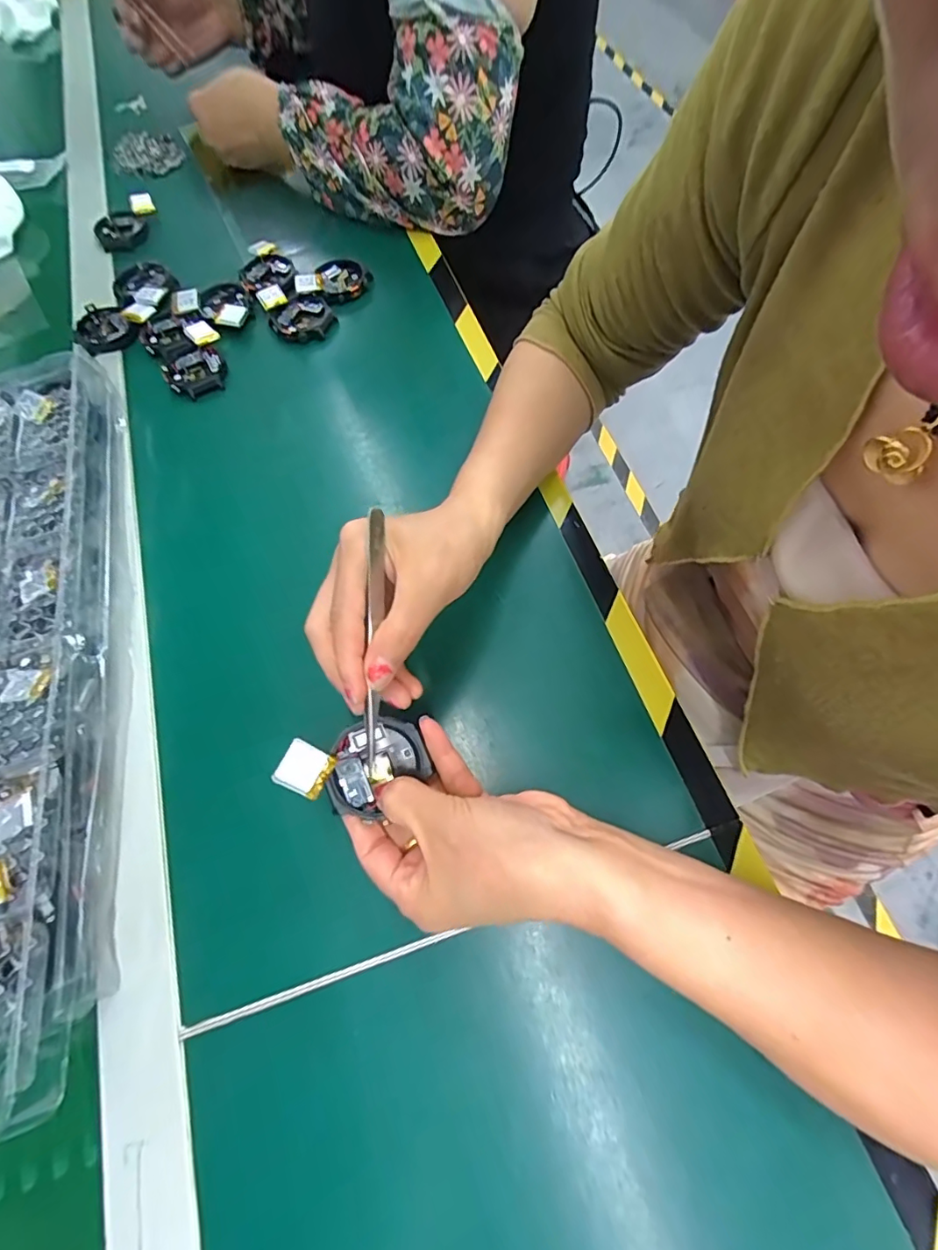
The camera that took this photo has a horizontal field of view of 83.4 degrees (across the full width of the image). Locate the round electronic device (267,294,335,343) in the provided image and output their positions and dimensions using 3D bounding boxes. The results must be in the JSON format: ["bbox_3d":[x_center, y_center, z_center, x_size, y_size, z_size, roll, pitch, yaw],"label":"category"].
[{"bbox_3d":[-0.143,-0.262,0.450,0.052,0.010,0.045,-24,67,-6],"label":"round electronic device"}]

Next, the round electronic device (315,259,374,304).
[{"bbox_3d":[-0.110,-0.308,0.469,0.044,0.013,0.048,-2,66,4],"label":"round electronic device"}]

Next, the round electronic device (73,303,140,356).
[{"bbox_3d":[-0.312,-0.252,0.449,0.045,0.016,0.041,-2,66,4],"label":"round electronic device"}]

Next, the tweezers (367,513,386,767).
[{"bbox_3d":[-0.045,0.007,0.253,0.006,0.010,0.124,2,92,4],"label":"tweezers"}]

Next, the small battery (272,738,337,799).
[{"bbox_3d":[-0.077,0.068,0.248,0.023,0.004,0.022,30,76,-13],"label":"small battery"}]

